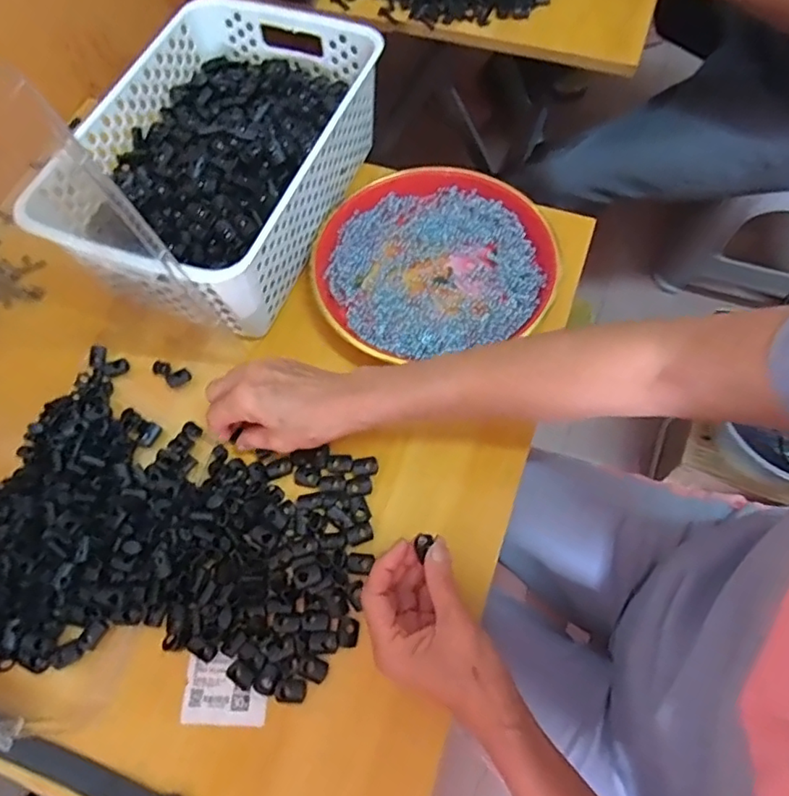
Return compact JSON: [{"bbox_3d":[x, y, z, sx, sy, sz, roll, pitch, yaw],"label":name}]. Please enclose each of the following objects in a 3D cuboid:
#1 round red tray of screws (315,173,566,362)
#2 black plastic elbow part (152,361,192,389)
[{"bbox_3d":[0.035,-0.127,0.530,0.218,0.023,0.191,-16,66,-5],"label":"round red tray of screws"},{"bbox_3d":[-0.195,-0.023,0.504,0.036,0.009,0.019,37,72,17],"label":"black plastic elbow part"}]

